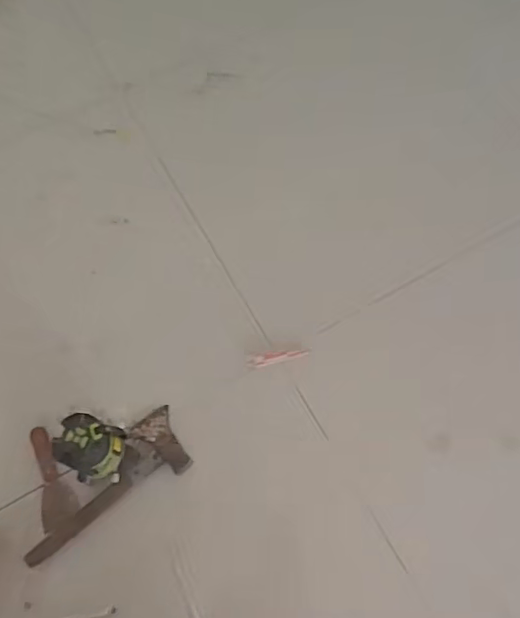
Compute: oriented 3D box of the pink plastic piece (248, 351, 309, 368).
[{"bbox_3d":[0.037,0.096,1.144,0.126,0.005,0.026,-14,70,-5],"label":"pink plastic piece"}]

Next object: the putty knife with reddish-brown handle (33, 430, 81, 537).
[{"bbox_3d":[-0.399,0.320,1.082,0.074,0.018,0.188,-20,71,-7],"label":"putty knife with reddish-brown handle"}]

